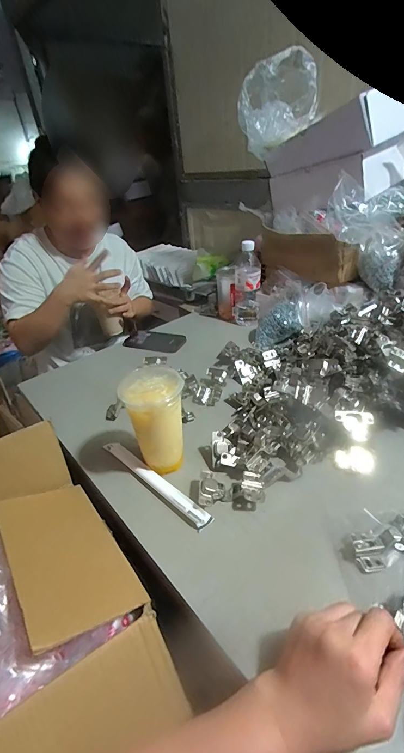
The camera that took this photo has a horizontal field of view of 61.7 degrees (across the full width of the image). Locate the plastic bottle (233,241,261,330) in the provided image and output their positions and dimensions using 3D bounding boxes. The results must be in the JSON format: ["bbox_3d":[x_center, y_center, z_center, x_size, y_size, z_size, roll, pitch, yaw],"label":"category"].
[{"bbox_3d":[0.126,-0.247,0.935,0.073,0.229,0.086,-1,33,8],"label":"plastic bottle"}]

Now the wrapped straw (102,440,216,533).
[{"bbox_3d":[-0.078,0.153,0.519,0.233,0.014,0.027,25,44,38],"label":"wrapped straw"}]

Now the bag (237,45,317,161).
[{"bbox_3d":[0.194,-0.695,0.867,0.188,0.192,0.119,2,34,13],"label":"bag"}]

